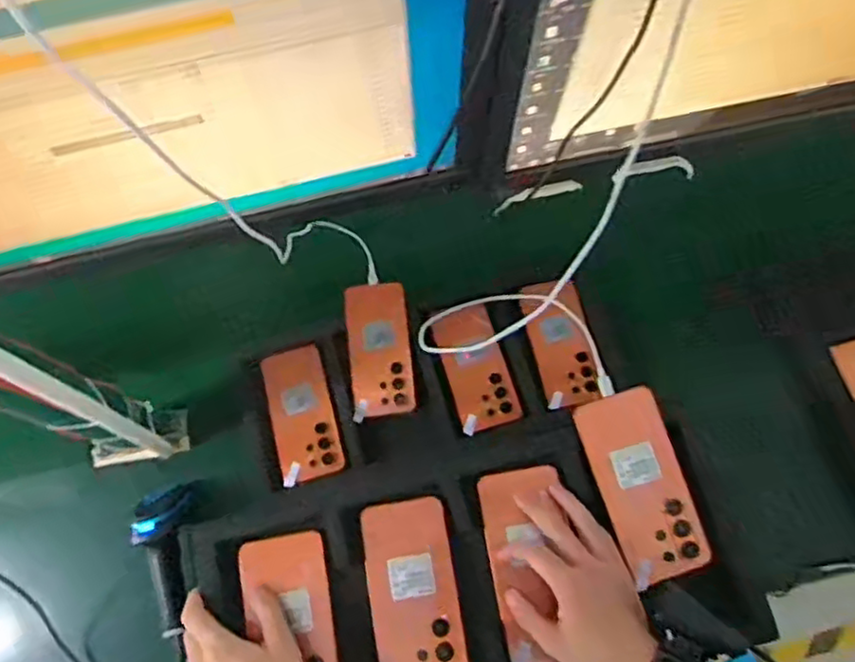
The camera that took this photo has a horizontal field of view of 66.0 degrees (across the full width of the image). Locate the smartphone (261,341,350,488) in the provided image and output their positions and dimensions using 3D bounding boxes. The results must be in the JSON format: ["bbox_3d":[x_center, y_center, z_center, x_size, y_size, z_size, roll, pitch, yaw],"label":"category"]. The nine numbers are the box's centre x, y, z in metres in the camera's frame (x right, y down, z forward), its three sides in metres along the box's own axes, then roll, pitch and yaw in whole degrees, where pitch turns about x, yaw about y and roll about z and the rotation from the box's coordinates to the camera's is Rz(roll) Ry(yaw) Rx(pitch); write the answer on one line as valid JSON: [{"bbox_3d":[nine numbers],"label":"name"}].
[{"bbox_3d":[-0.161,0.106,0.853,0.081,0.010,0.172,-16,70,-4],"label":"smartphone"}]

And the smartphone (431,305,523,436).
[{"bbox_3d":[0.063,0.047,0.852,0.076,0.013,0.157,-15,70,-4],"label":"smartphone"}]

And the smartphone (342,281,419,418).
[{"bbox_3d":[-0.061,0.023,0.860,0.082,0.012,0.171,-10,81,4],"label":"smartphone"}]

